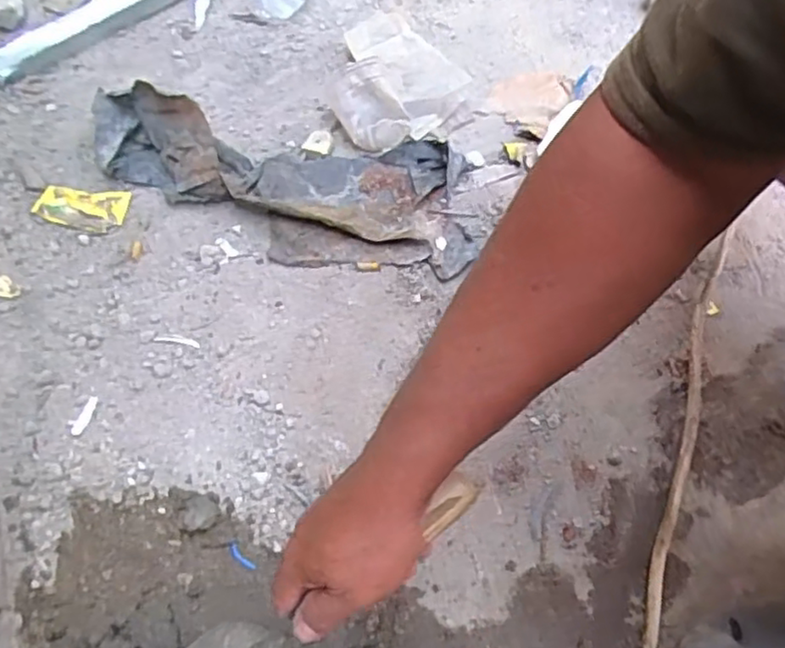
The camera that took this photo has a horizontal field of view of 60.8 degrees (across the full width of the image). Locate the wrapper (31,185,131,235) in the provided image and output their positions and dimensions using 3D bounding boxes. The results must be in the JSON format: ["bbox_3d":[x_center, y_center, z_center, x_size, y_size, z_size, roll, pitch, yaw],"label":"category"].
[{"bbox_3d":[-0.351,-0.131,0.754,0.094,0.012,0.057,4,58,2],"label":"wrapper"}]

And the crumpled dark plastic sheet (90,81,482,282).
[{"bbox_3d":[-0.134,-0.160,0.749,0.445,0.052,0.178,9,59,5],"label":"crumpled dark plastic sheet"}]

